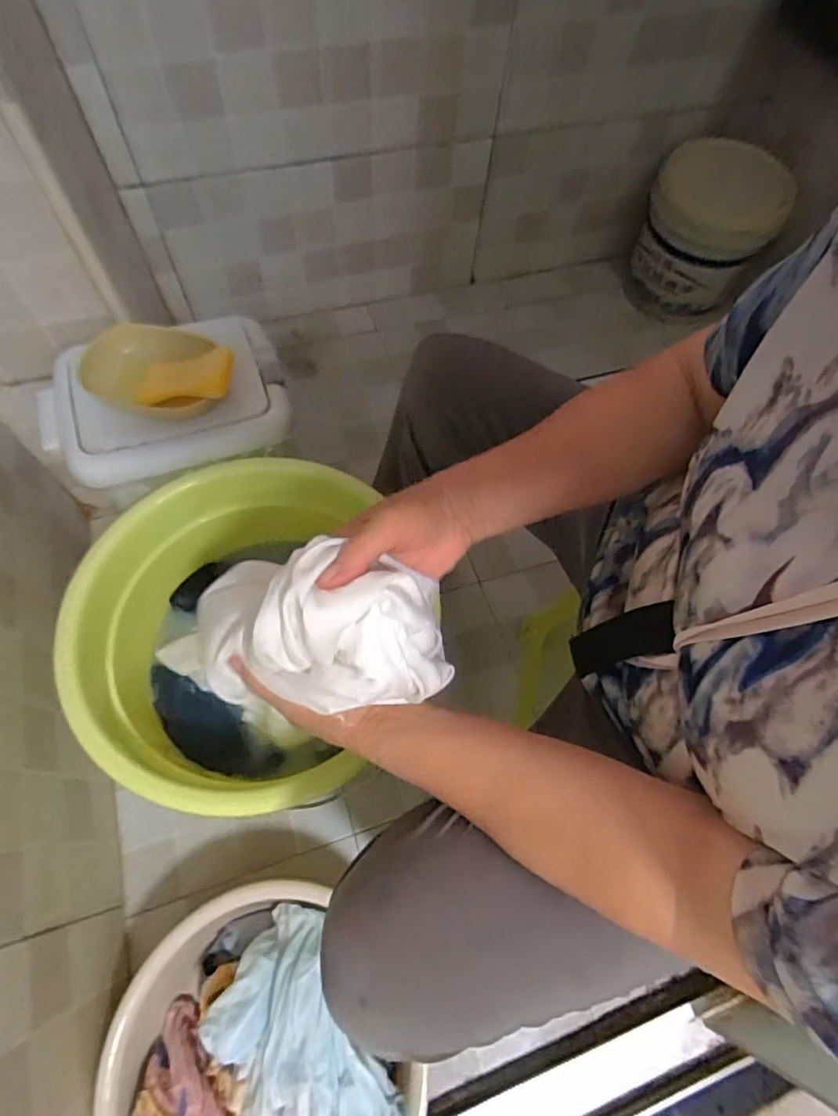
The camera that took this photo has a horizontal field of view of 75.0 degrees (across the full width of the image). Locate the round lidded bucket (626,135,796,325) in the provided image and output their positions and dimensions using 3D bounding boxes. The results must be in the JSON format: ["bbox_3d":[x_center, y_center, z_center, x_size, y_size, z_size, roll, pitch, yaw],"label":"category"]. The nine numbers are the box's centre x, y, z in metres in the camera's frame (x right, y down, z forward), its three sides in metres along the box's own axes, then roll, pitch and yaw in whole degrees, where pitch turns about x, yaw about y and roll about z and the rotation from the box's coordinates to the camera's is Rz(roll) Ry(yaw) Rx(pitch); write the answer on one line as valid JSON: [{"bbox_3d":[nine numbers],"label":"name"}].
[{"bbox_3d":[0.557,-0.653,1.099,0.233,0.280,0.221,16,65,4],"label":"round lidded bucket"}]

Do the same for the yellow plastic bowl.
[{"bbox_3d":[-0.283,-0.206,0.602,0.163,0.041,0.107,5,64,-1],"label":"yellow plastic bowl"}]

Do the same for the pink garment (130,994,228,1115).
[{"bbox_3d":[-0.251,0.561,0.567,0.074,0.082,0.148,-31,70,-16],"label":"pink garment"}]

